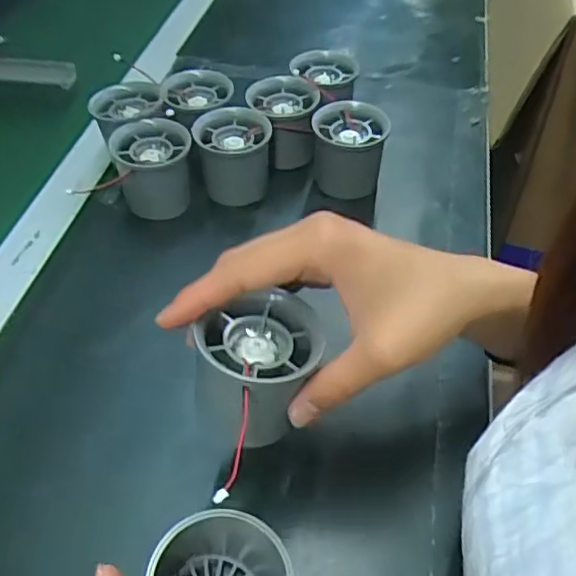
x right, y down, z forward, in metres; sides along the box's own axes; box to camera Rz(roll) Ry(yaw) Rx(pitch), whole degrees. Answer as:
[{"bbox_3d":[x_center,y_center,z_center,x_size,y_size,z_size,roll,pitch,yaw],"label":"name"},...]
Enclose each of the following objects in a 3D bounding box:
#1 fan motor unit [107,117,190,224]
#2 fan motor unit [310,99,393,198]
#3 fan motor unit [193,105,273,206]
[{"bbox_3d":[-0.095,-0.085,0.442,0.053,0.052,0.053,-5,49,-3],"label":"fan motor unit"},{"bbox_3d":[0.046,-0.103,0.461,0.051,0.053,0.053,8,50,8],"label":"fan motor unit"},{"bbox_3d":[-0.040,-0.094,0.453,0.053,0.053,0.054,-9,49,-6],"label":"fan motor unit"}]

